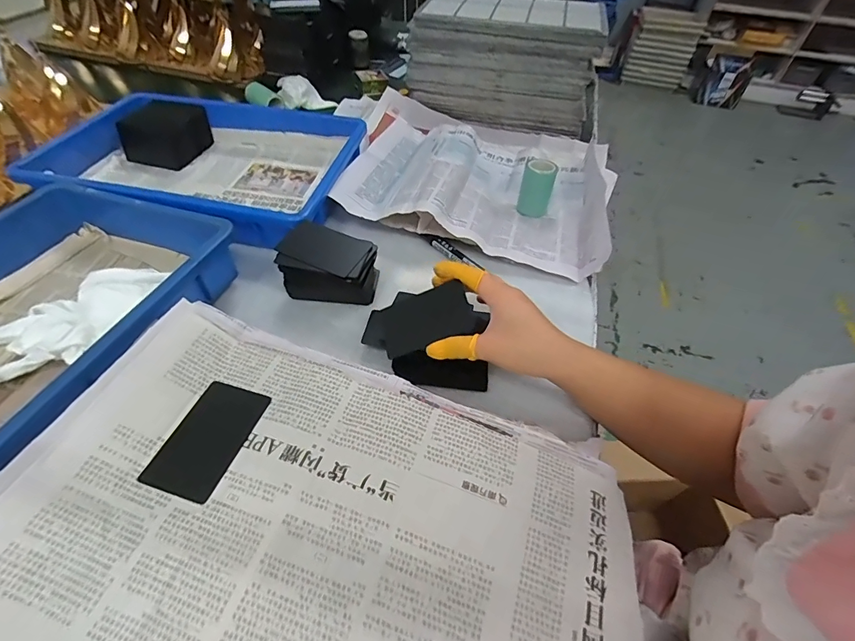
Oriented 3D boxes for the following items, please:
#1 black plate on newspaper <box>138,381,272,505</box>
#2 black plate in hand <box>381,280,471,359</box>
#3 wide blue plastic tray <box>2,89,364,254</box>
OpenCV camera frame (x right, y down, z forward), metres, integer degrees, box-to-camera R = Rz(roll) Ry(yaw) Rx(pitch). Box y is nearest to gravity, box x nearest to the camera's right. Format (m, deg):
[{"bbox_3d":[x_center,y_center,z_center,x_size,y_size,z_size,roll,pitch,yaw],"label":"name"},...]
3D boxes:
[{"bbox_3d":[-0.159,0.085,0.310,0.051,0.005,0.084,16,48,8],"label":"black plate on newspaper"},{"bbox_3d":[-0.002,-0.002,0.402,0.087,0.006,0.054,-22,64,-9],"label":"black plate in hand"},{"bbox_3d":[-0.286,-0.207,0.571,0.350,0.068,0.256,10,49,3],"label":"wide blue plastic tray"}]

